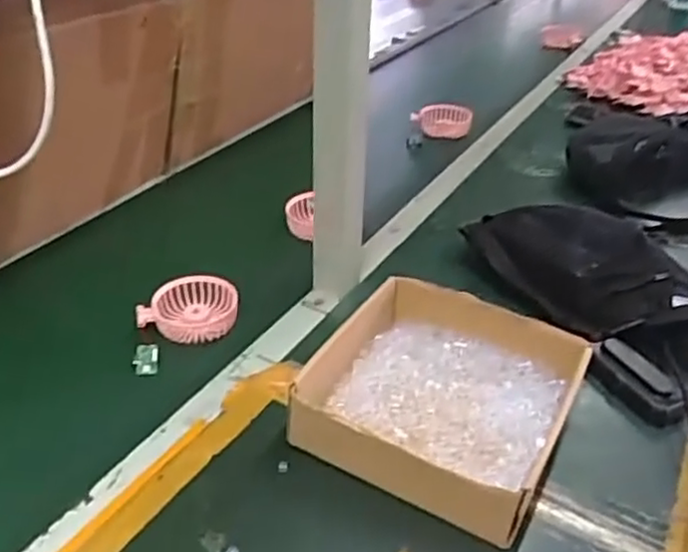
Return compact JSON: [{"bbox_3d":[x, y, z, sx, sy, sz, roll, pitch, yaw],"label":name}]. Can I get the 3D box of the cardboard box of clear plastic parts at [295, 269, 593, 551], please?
[{"bbox_3d":[0.085,0.106,0.627,0.218,0.065,0.223,19,39,22],"label":"cardboard box of clear plastic parts"}]

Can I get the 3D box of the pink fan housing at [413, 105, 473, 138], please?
[{"bbox_3d":[0.173,-0.279,1.246,0.103,0.045,0.063,1,35,-1],"label":"pink fan housing"}]

